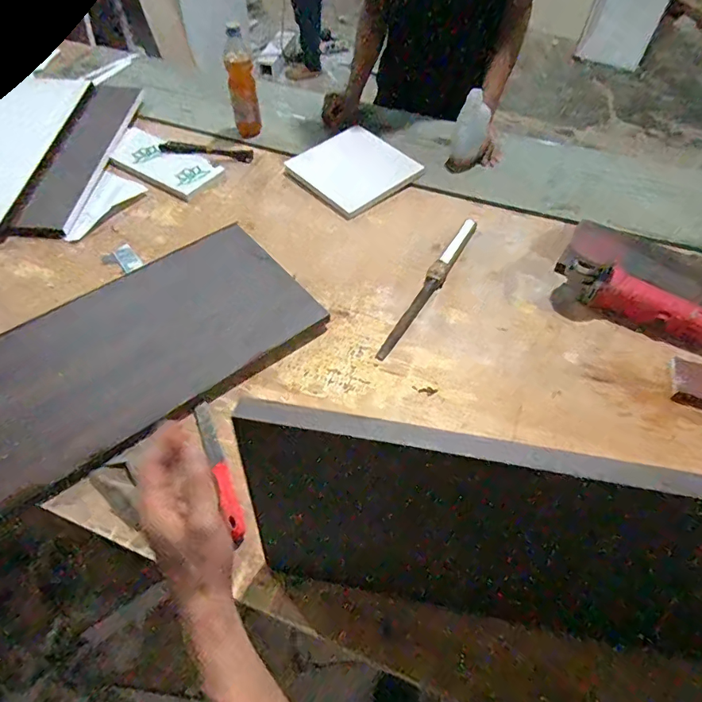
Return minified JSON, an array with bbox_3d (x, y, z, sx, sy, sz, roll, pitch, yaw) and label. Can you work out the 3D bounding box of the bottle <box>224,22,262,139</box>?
[{"bbox_3d":[-0.253,-0.619,1.078,0.063,0.225,0.078,-11,56,-9],"label":"bottle"}]

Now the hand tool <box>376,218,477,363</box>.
[{"bbox_3d":[0.152,-0.127,0.874,0.035,0.026,0.381,26,62,17],"label":"hand tool"}]

